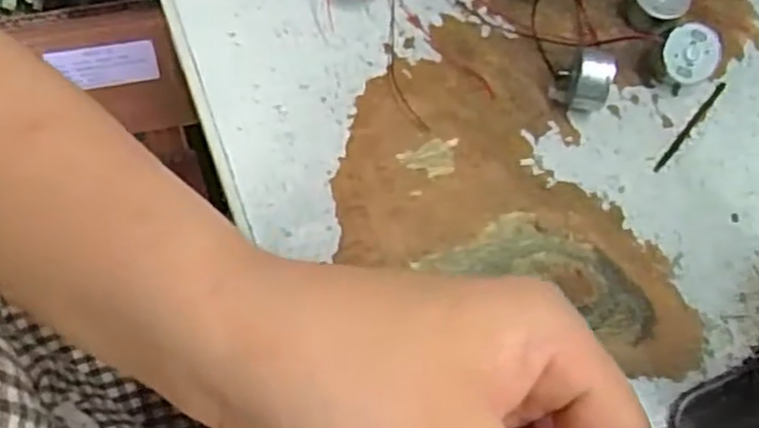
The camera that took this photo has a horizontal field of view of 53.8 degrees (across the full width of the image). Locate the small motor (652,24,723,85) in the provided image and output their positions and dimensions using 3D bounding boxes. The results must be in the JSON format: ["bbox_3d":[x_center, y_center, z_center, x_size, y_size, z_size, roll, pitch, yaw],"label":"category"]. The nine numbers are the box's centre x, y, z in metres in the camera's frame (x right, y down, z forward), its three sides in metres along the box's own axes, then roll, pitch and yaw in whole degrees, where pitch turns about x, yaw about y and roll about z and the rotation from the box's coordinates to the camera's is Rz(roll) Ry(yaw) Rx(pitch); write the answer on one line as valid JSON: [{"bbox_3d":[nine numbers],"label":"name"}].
[{"bbox_3d":[0.123,-0.064,0.302,0.025,0.015,0.025,-2,100,-9],"label":"small motor"}]

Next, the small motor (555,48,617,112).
[{"bbox_3d":[0.081,-0.055,0.292,0.015,0.026,0.024,-10,69,-9],"label":"small motor"}]

